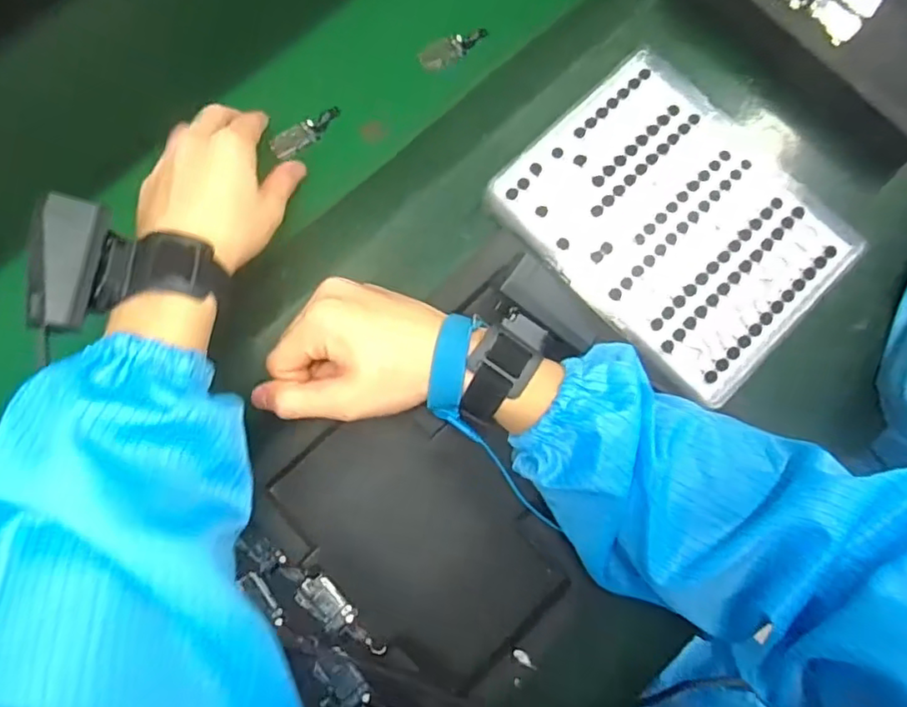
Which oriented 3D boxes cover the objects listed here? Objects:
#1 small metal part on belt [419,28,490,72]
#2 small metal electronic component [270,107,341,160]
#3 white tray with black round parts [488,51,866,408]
[{"bbox_3d":[0.000,-0.245,0.483,0.058,0.007,0.023,-21,79,-5],"label":"small metal part on belt"},{"bbox_3d":[-0.113,-0.170,0.463,0.061,0.007,0.022,-40,80,-15],"label":"small metal electronic component"},{"bbox_3d":[0.157,-0.093,0.427,0.217,0.018,0.173,44,83,9],"label":"white tray with black round parts"}]

